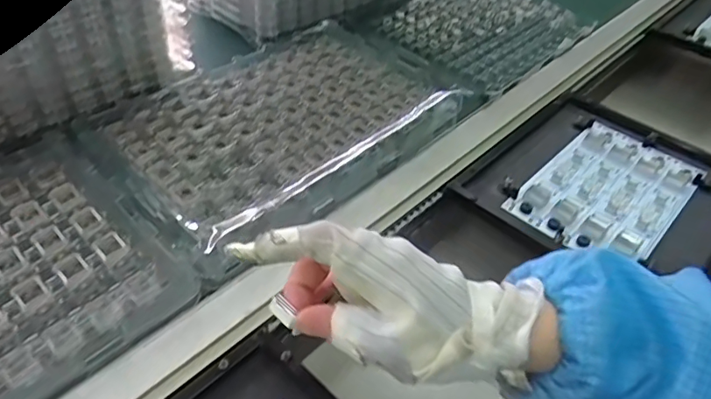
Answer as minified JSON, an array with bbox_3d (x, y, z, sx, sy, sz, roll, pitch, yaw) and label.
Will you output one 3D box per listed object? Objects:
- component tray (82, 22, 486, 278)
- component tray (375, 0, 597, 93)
[{"bbox_3d":[-0.050,-0.103,0.537,0.385,0.026,0.230,-34,60,-31],"label":"component tray"},{"bbox_3d":[0.186,-0.253,0.750,0.225,0.041,0.273,31,50,25],"label":"component tray"}]

